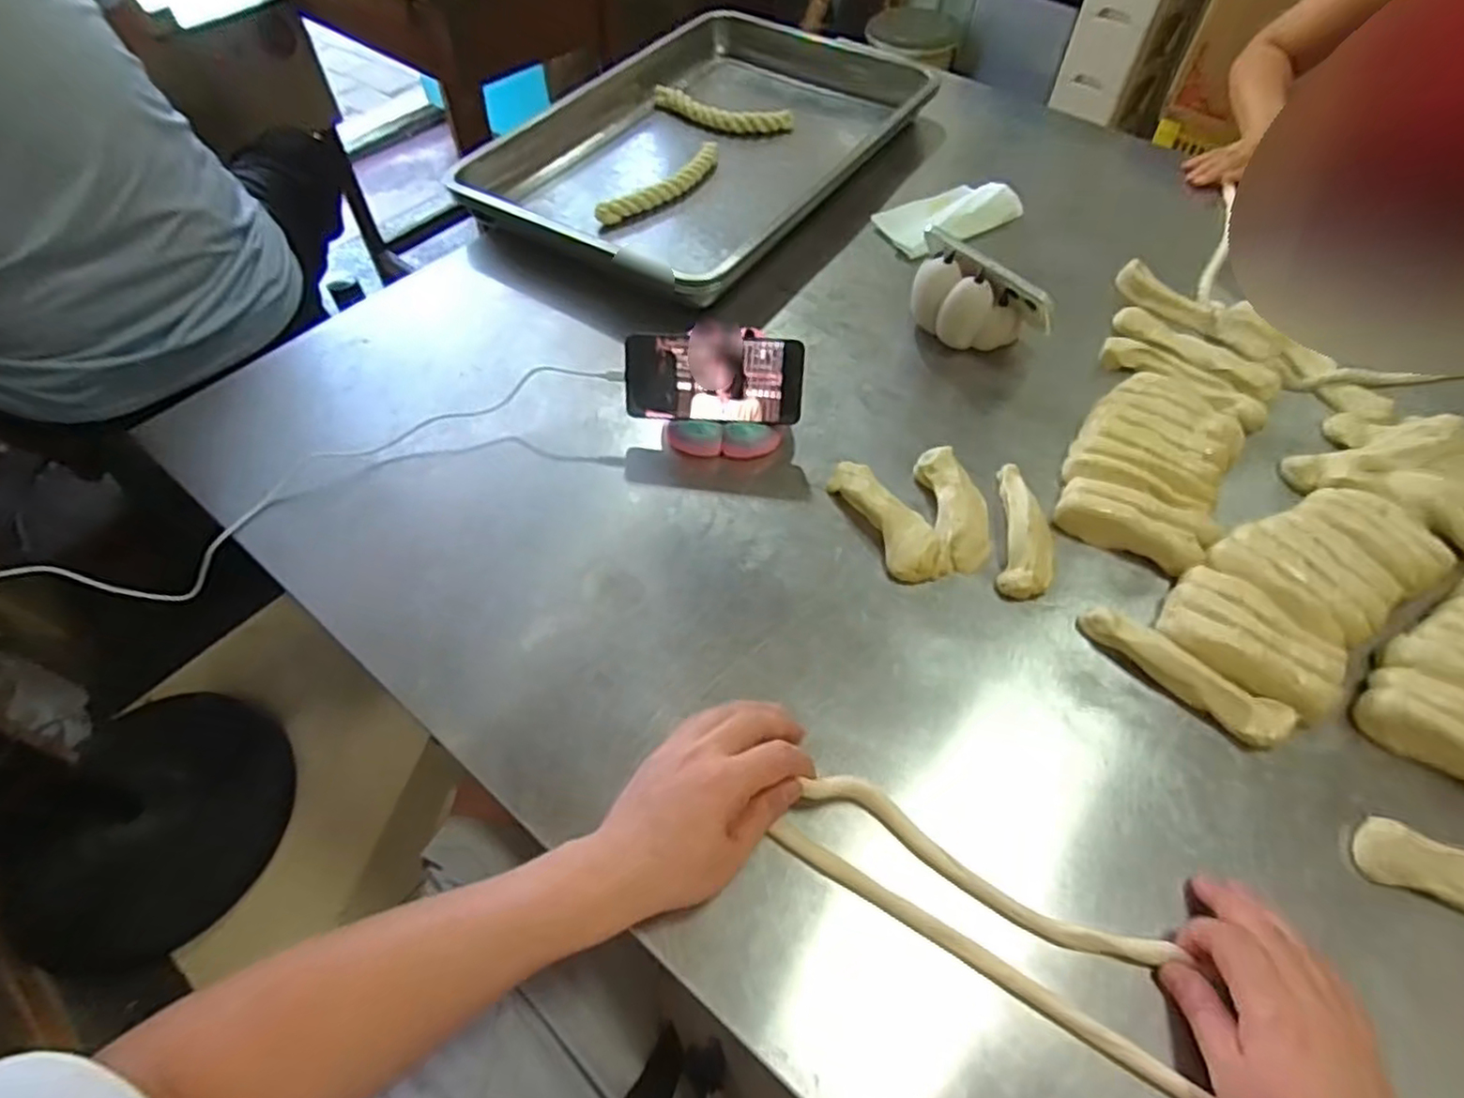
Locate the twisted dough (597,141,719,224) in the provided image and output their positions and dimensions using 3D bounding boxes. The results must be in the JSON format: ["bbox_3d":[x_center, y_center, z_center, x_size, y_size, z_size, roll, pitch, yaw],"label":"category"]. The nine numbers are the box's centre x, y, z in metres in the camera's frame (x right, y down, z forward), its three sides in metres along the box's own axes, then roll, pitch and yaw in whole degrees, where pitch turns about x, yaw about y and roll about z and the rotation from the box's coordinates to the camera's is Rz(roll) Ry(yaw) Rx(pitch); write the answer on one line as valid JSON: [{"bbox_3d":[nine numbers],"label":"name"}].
[{"bbox_3d":[-0.092,-0.479,0.935,0.035,0.026,0.208,38,64,25],"label":"twisted dough"}]

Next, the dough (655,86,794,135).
[{"bbox_3d":[-0.019,-0.647,1.052,0.220,0.029,0.059,23,59,14],"label":"dough"}]

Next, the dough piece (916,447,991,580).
[{"bbox_3d":[0.198,-0.035,0.628,0.050,0.023,0.127,-1,55,1],"label":"dough piece"}]

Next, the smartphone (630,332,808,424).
[{"bbox_3d":[-0.016,-0.159,0.665,0.162,0.077,0.013,3,24,4],"label":"smartphone"}]

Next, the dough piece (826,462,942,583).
[{"bbox_3d":[0.134,-0.029,0.620,0.044,0.030,0.129,-23,57,-14],"label":"dough piece"}]

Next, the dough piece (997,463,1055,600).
[{"bbox_3d":[0.256,-0.021,0.617,0.043,0.023,0.142,9,55,8],"label":"dough piece"}]

